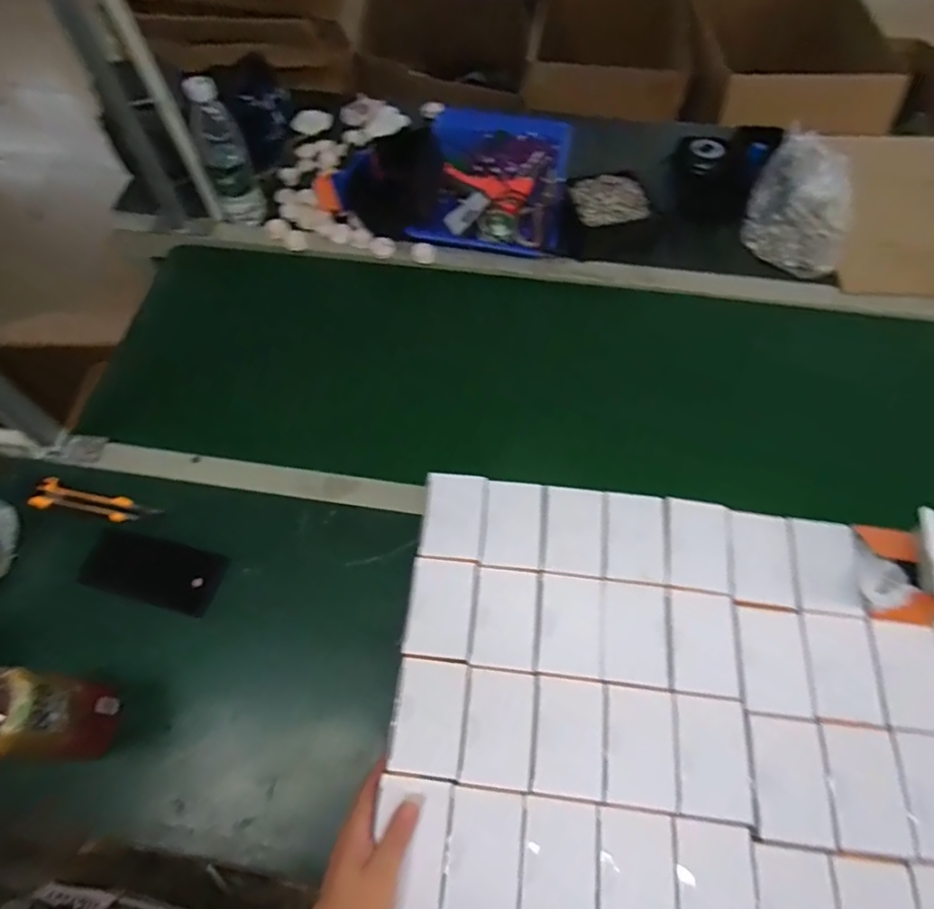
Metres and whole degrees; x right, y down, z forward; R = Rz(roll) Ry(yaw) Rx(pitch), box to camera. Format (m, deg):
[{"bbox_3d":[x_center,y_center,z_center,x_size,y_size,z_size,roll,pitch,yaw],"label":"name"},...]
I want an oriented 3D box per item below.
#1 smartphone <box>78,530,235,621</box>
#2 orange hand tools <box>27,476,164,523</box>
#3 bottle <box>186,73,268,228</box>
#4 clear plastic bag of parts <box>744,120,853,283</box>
[{"bbox_3d":[-0.390,0.142,0.713,0.183,0.011,0.075,11,64,13],"label":"smartphone"},{"bbox_3d":[-0.474,0.064,0.734,0.149,0.021,0.041,13,63,8],"label":"orange hand tools"},{"bbox_3d":[-0.384,-0.467,0.909,0.074,0.211,0.059,-23,64,-11],"label":"bottle"},{"bbox_3d":[0.547,-0.403,0.933,0.167,0.105,0.185,26,65,15],"label":"clear plastic bag of parts"}]

